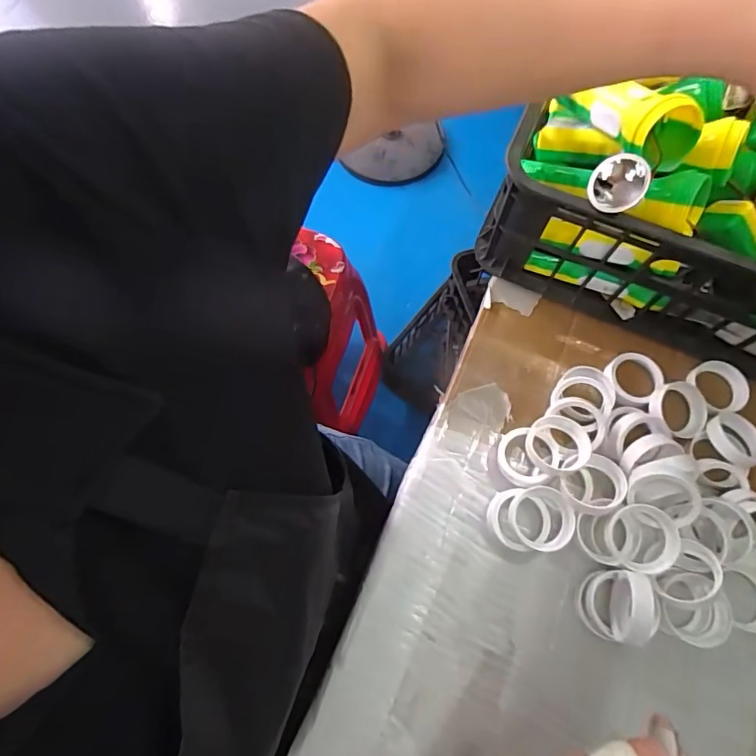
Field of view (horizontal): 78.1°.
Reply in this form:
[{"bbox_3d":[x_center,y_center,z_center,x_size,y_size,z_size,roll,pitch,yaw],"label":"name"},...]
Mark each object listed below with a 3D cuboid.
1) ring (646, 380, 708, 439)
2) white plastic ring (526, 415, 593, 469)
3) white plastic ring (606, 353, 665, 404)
[{"bbox_3d":[0.290,0.030,0.448,0.051,0.016,0.048,0,70,-1],"label":"ring"},{"bbox_3d":[0.163,0.059,0.421,0.053,0.016,0.052,-4,62,8],"label":"white plastic ring"},{"bbox_3d":[0.257,0.001,0.468,0.053,0.012,0.053,0,70,-1],"label":"white plastic ring"}]

